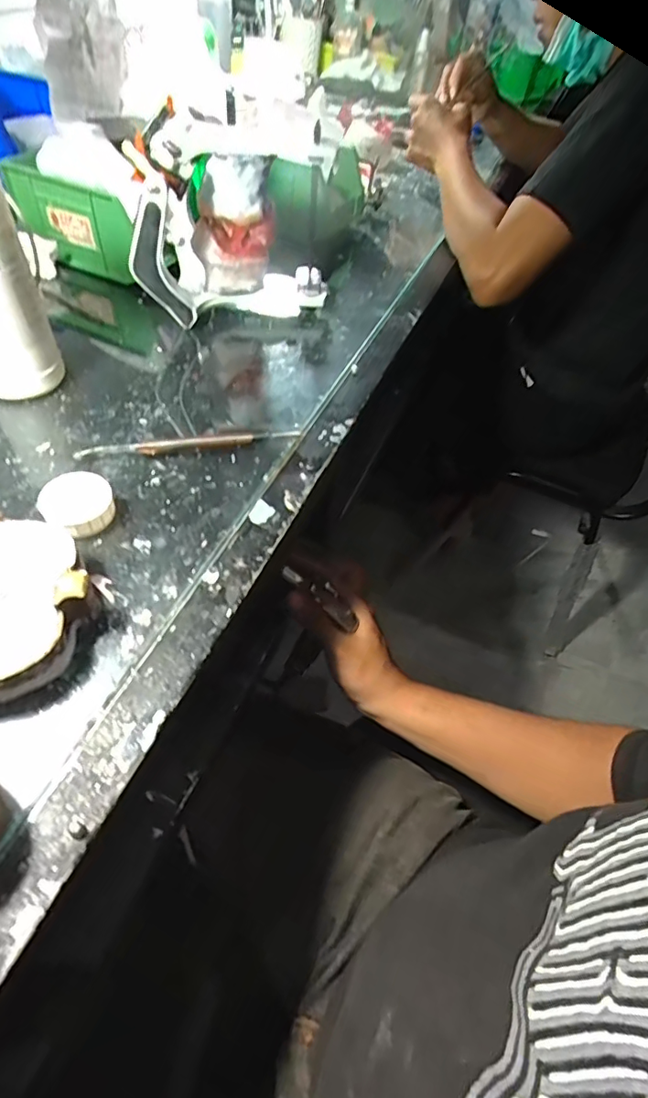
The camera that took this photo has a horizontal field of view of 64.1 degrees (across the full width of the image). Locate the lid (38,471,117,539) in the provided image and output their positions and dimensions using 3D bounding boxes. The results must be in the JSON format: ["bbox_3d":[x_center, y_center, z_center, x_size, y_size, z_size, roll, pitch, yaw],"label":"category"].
[{"bbox_3d":[-0.168,-0.029,0.356,0.045,0.021,0.045,3,52,-4],"label":"lid"}]

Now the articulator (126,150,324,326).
[{"bbox_3d":[-0.082,-0.295,0.501,0.168,0.136,0.143,5,52,-2],"label":"articulator"}]

